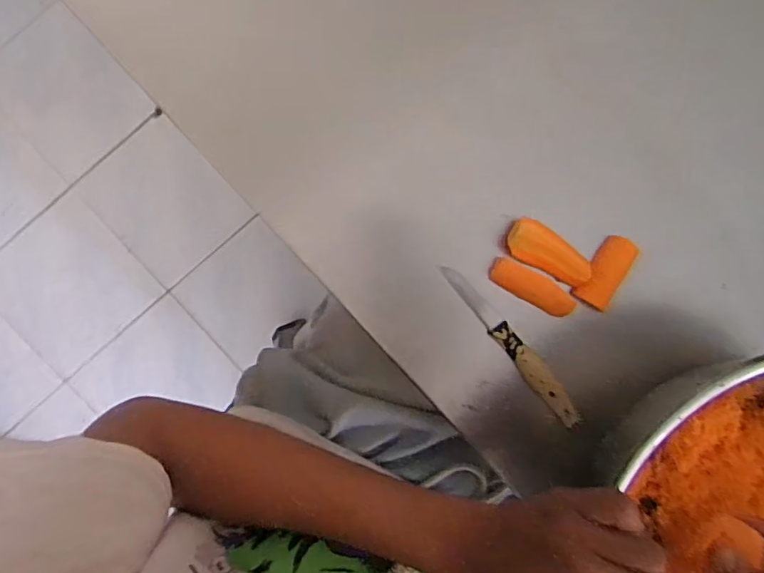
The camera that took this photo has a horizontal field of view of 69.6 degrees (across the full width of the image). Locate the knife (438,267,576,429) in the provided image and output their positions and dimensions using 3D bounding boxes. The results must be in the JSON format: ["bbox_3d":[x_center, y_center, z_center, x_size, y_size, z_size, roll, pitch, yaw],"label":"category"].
[{"bbox_3d":[0.102,0.045,0.428,0.018,0.020,0.154,-39,96,-4],"label":"knife"}]

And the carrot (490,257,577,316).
[{"bbox_3d":[0.116,0.001,0.424,0.068,0.019,0.021,29,92,-5],"label":"carrot"}]

